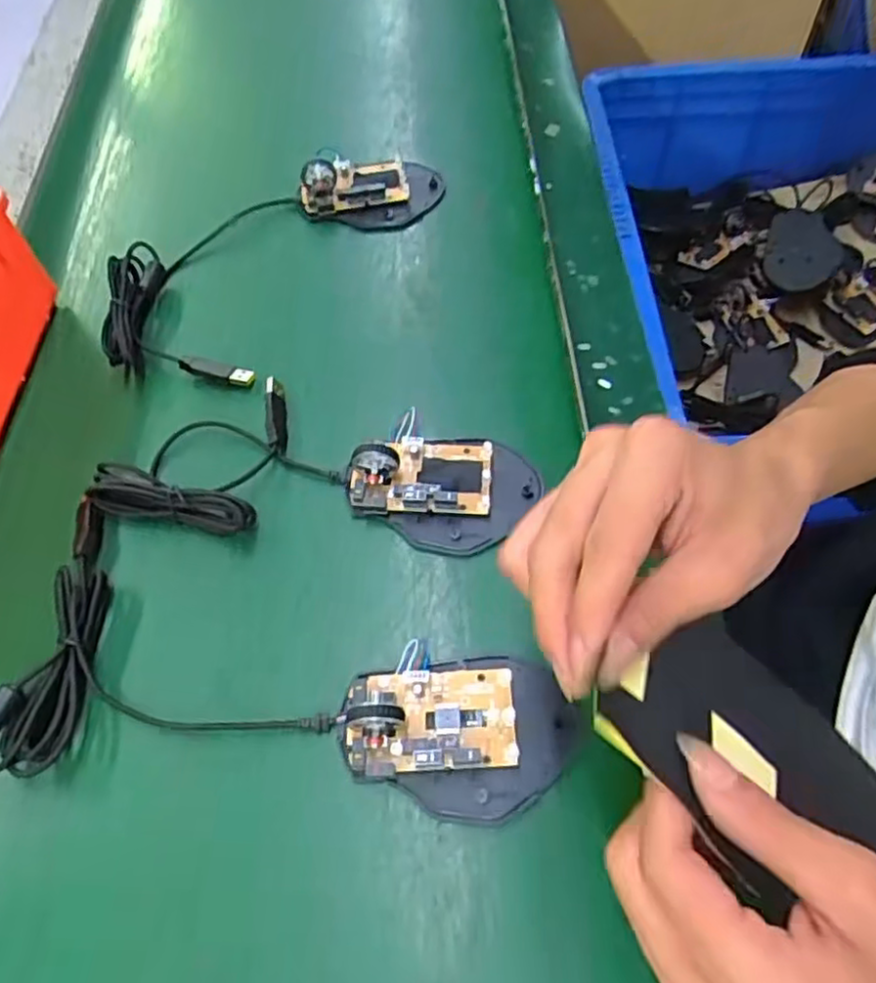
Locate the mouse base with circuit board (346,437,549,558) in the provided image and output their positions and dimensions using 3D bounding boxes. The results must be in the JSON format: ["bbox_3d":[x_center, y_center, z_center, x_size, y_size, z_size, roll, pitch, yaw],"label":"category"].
[{"bbox_3d":[0.002,-0.004,0.381,0.103,0.030,0.068,6,60,6],"label":"mouse base with circuit board"}]

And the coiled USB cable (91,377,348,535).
[{"bbox_3d":[-0.131,-0.012,0.399,0.124,0.024,0.088,-29,63,-14],"label":"coiled USB cable"}]

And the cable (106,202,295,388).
[{"bbox_3d":[-0.169,-0.147,0.483,0.109,0.028,0.176,1,60,3],"label":"cable"}]

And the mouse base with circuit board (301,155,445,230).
[{"bbox_3d":[-0.050,-0.231,0.519,0.103,0.032,0.064,0,60,3],"label":"mouse base with circuit board"}]

